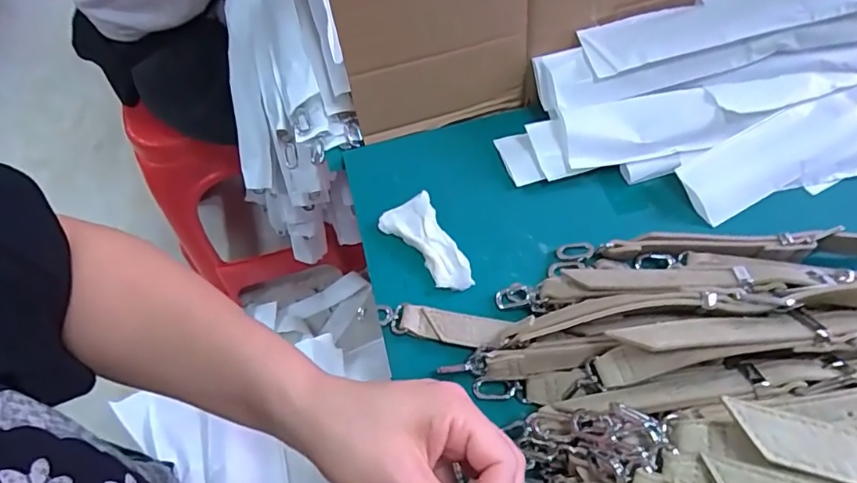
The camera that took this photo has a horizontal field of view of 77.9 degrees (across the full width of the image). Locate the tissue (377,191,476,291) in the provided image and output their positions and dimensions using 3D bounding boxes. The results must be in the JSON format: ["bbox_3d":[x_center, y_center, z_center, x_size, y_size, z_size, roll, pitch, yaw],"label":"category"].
[{"bbox_3d":[-0.002,0.004,0.432,0.045,0.011,0.092,-24,60,-11],"label":"tissue"}]

